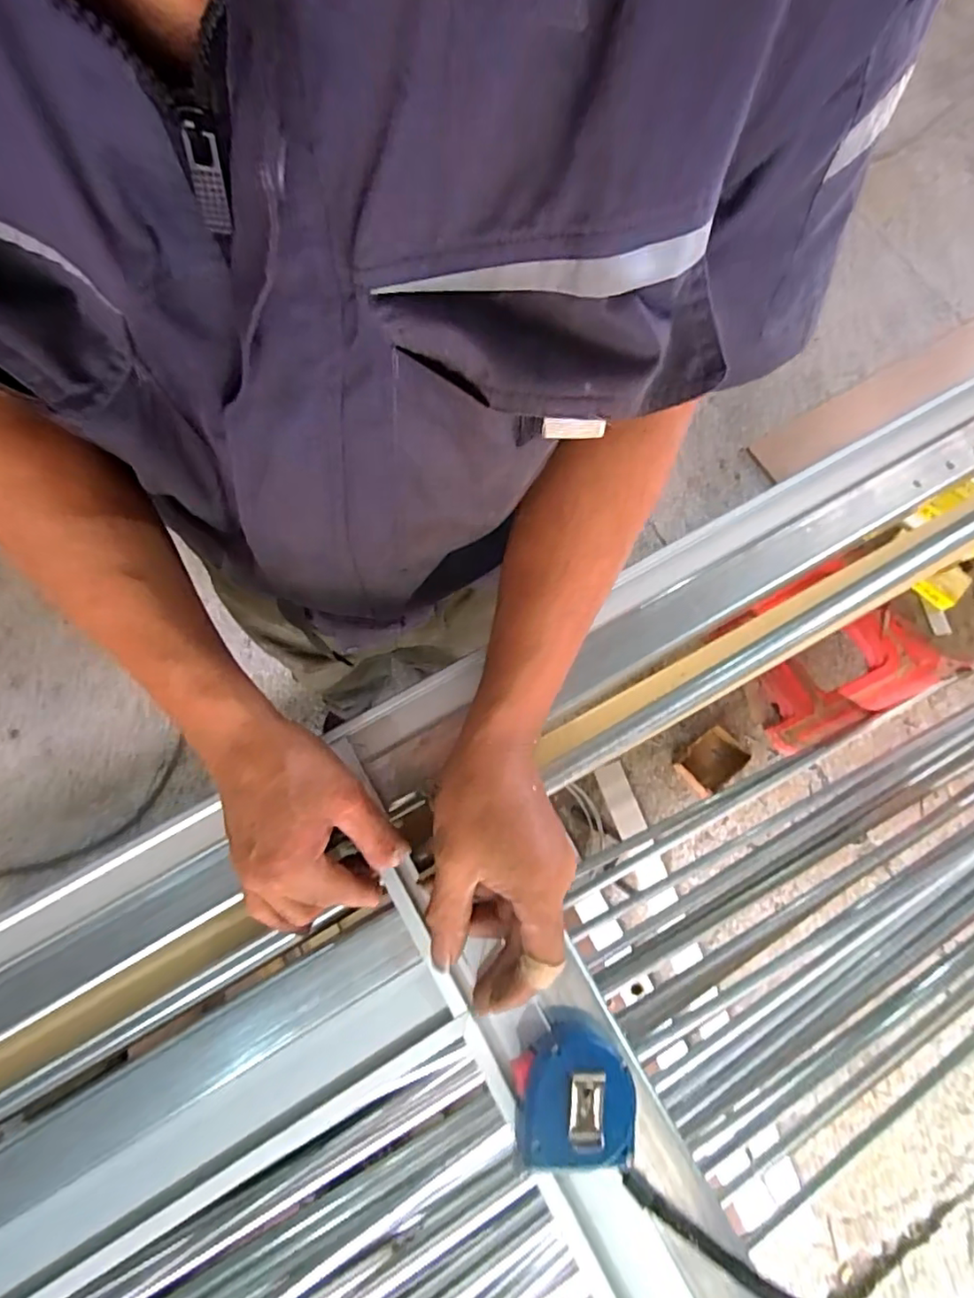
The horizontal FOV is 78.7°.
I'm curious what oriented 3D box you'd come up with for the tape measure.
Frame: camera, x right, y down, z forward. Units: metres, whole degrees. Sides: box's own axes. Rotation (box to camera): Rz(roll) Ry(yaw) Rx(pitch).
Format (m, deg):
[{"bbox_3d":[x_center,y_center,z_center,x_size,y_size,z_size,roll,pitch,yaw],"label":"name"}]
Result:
[{"bbox_3d":[0.047,0.247,0.330,0.064,0.032,0.058,-1,74,-1],"label":"tape measure"}]

